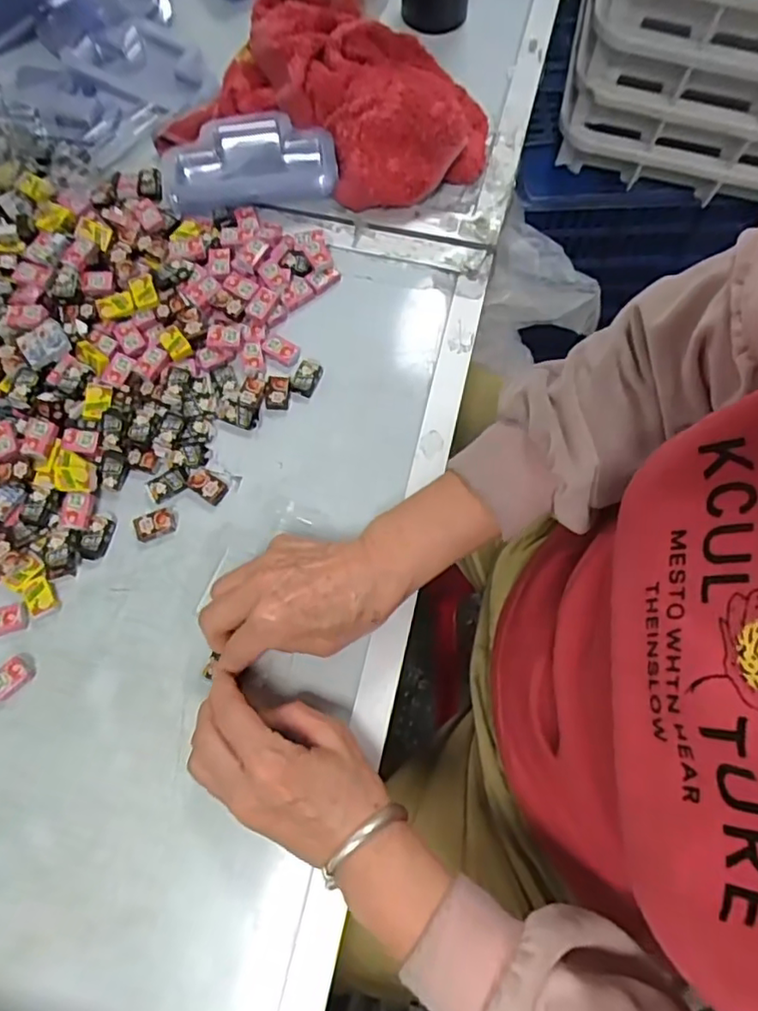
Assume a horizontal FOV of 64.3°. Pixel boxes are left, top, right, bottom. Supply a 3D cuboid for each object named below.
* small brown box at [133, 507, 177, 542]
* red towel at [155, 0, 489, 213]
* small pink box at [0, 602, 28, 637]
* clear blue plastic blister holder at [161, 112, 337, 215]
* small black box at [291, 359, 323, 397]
[{"bbox_3d":[-0.156,0.013,0.422,0.029,0.007,0.018,-22,72,-7],"label":"small brown box"},{"bbox_3d":[-0.028,-0.354,0.511,0.253,0.053,0.194,19,72,7],"label":"red towel"},{"bbox_3d":[-0.248,0.076,0.400,0.030,0.004,0.019,-16,71,-5],"label":"small pink box"},{"bbox_3d":[-0.108,-0.287,0.498,0.138,0.028,0.069,-10,71,-3],"label":"clear blue plastic blister holder"},{"bbox_3d":[-0.054,-0.097,0.458,0.018,0.006,0.028,20,72,7],"label":"small black box"}]

